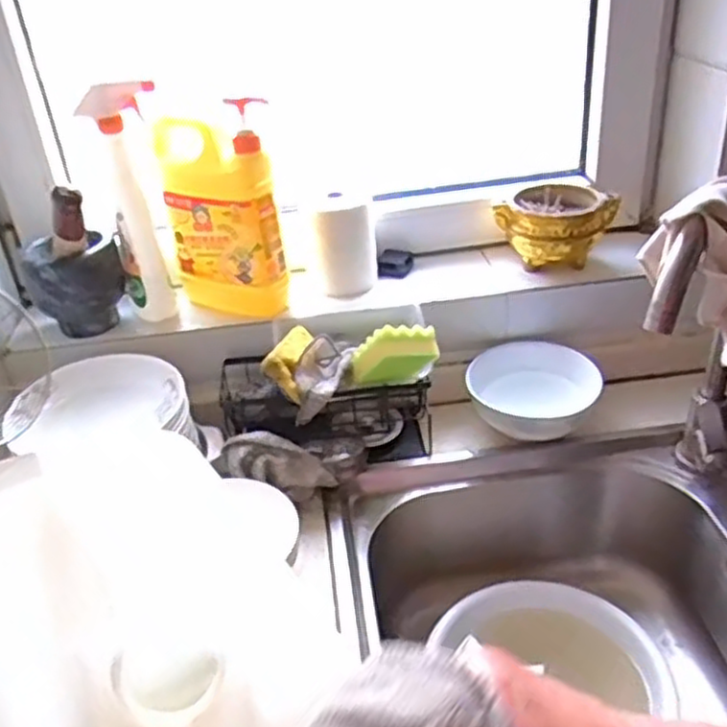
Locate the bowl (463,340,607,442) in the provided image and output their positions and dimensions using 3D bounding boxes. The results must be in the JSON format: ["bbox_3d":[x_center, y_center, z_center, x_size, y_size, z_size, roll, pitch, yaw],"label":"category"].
[{"bbox_3d":[0.193,0.038,0.869,0.142,0.074,0.142,-3,31,2],"label":"bowl"}]

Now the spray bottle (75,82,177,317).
[{"bbox_3d":[-0.247,-0.169,0.842,0.075,0.263,0.054,-18,34,-22],"label":"spray bottle"}]

